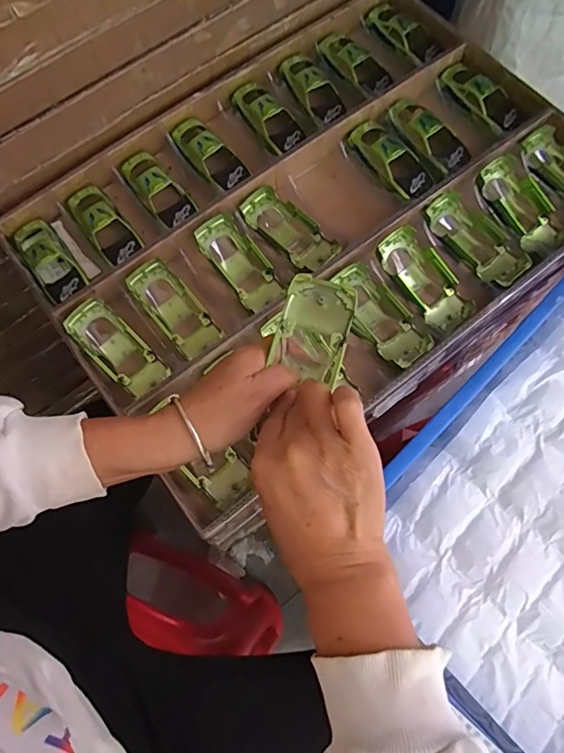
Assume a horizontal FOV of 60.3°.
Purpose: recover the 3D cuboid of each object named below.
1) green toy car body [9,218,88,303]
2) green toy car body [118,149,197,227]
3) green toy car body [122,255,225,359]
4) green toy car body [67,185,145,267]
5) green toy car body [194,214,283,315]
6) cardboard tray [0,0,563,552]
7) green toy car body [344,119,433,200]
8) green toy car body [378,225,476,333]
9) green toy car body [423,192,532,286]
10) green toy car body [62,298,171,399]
[{"bbox_3d":[-0.282,-0.141,0.588,0.048,0.042,0.112,-38,75,-9],"label":"green toy car body"},{"bbox_3d":[-0.151,-0.230,0.603,0.049,0.032,0.133,-38,75,-9],"label":"green toy car body"},{"bbox_3d":[-0.125,-0.078,0.562,0.050,0.030,0.117,-40,75,-10],"label":"green toy car body"},{"bbox_3d":[-0.218,-0.188,0.593,0.048,0.026,0.117,-37,75,-9],"label":"green toy car body"},{"bbox_3d":[-0.049,-0.134,0.575,0.054,0.031,0.118,-37,75,-9],"label":"green toy car body"},{"bbox_3d":[0.043,-0.193,0.592,0.637,0.058,0.457,-37,75,-9],"label":"cardboard tray"},{"bbox_3d":[0.138,-0.277,0.610,0.049,0.024,0.123,-36,75,-9],"label":"green toy car body"},{"bbox_3d":[0.163,-0.109,0.565,0.059,0.032,0.129,-36,88,-9],"label":"green toy car body"},{"bbox_3d":[0.229,-0.160,0.581,0.059,0.028,0.131,-40,75,-10],"label":"green toy car body"},{"bbox_3d":[-0.187,-0.031,0.556,0.120,0.026,0.052,43,78,-2],"label":"green toy car body"}]

